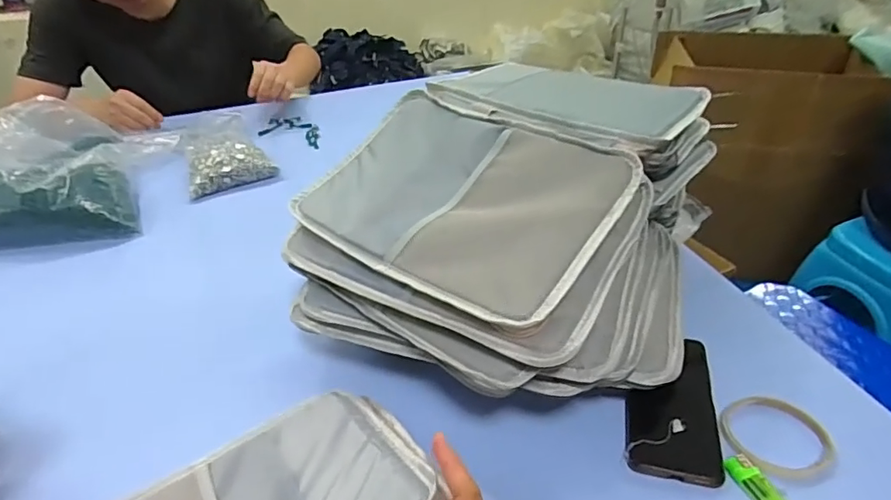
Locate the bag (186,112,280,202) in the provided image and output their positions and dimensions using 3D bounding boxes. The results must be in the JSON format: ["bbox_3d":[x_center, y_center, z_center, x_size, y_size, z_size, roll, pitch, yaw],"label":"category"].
[{"bbox_3d":[-0.421,-0.191,0.981,0.147,0.050,0.260,-20,40,-23],"label":"bag"}]

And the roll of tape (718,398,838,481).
[{"bbox_3d":[0.304,0.172,0.491,0.088,0.018,0.086,-1,36,1],"label":"roll of tape"}]

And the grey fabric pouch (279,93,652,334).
[{"bbox_3d":[0.011,-0.058,0.513,0.291,0.017,0.215,26,61,28],"label":"grey fabric pouch"}]

